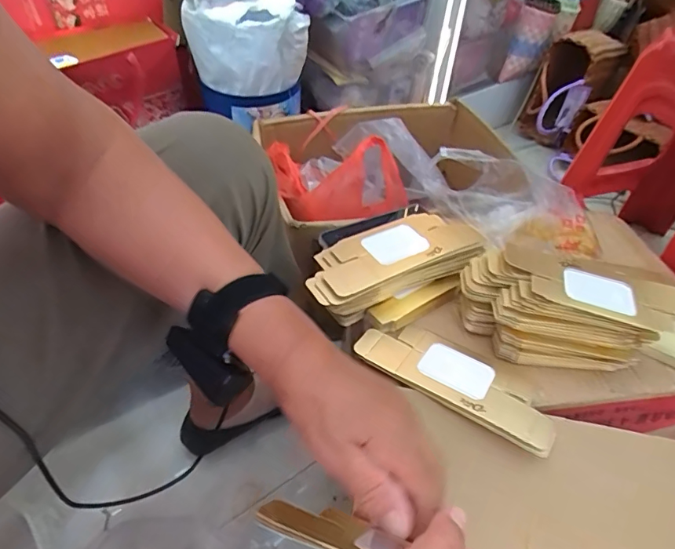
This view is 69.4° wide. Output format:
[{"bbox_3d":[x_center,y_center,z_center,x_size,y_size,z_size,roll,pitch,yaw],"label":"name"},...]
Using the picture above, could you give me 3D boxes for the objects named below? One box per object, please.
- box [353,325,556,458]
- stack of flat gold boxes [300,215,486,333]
[{"bbox_3d":[0.118,0.106,0.499,0.206,0.016,0.078,26,39,30],"label":"box"},{"bbox_3d":[0.064,-0.009,0.571,0.208,0.053,0.116,-27,53,-27],"label":"stack of flat gold boxes"}]

